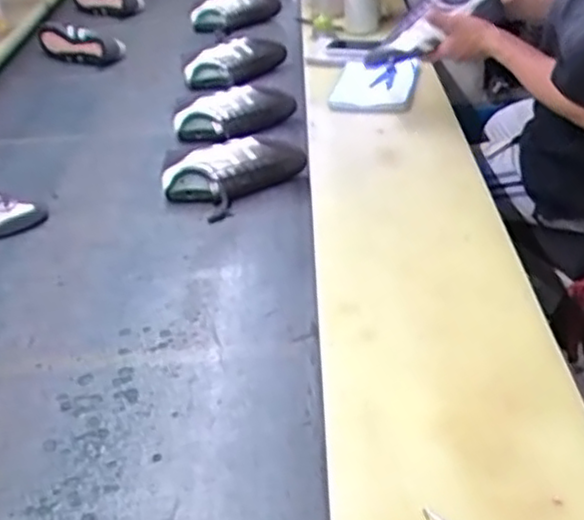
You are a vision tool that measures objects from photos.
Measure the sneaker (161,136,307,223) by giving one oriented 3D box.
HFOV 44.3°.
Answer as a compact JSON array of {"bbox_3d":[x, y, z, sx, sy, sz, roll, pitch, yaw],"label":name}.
[{"bbox_3d":[-0.083,-0.145,1.180,0.234,0.076,0.108,-19,39,-21],"label":"sneaker"}]

